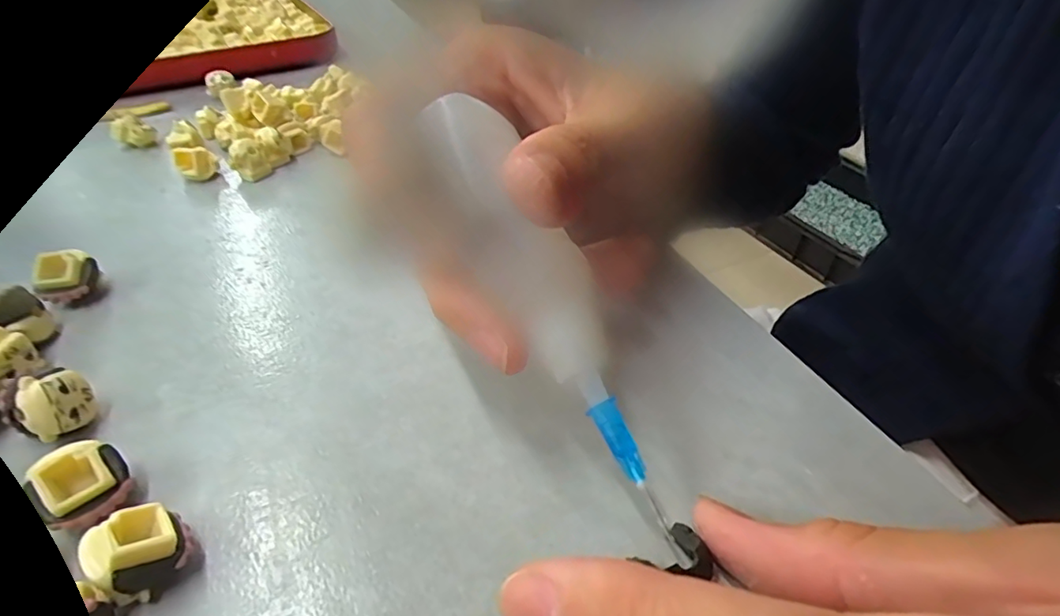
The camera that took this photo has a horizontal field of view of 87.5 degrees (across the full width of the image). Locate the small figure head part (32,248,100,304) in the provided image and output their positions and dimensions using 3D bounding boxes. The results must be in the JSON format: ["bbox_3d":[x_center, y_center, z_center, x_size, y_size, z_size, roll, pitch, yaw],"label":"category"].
[{"bbox_3d":[-0.141,-0.008,0.168,0.014,0.016,0.010,-16,43,-18],"label":"small figure head part"}]

